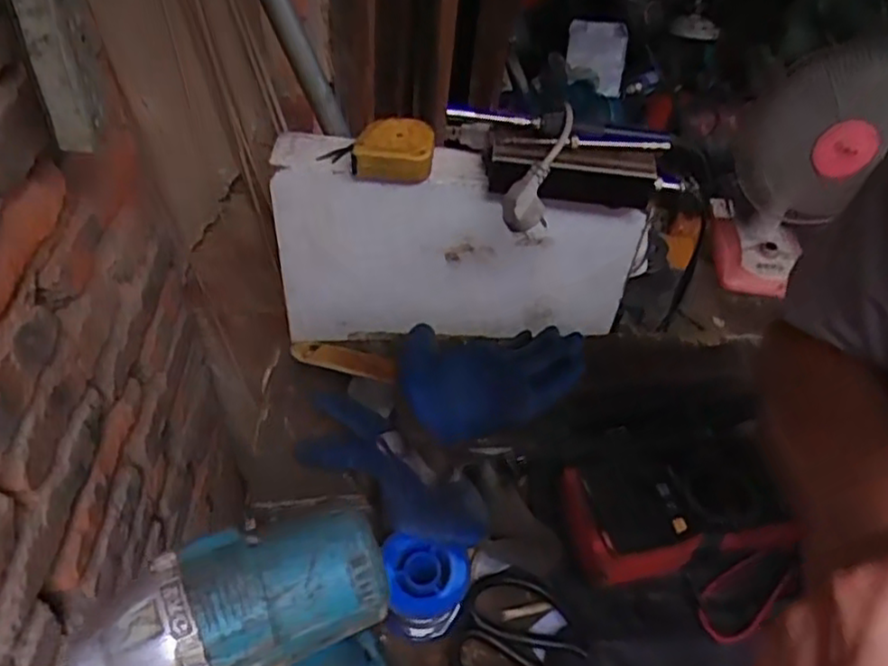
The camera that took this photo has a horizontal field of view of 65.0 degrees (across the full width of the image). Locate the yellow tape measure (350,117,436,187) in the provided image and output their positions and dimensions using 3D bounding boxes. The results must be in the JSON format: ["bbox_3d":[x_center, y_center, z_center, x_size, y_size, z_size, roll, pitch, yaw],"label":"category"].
[{"bbox_3d":[-0.048,-0.169,0.646,0.079,0.039,0.054,-2,50,-7],"label":"yellow tape measure"}]

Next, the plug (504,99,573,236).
[{"bbox_3d":[0.089,-0.144,0.610,0.034,0.033,0.129,24,74,14],"label":"plug"}]

